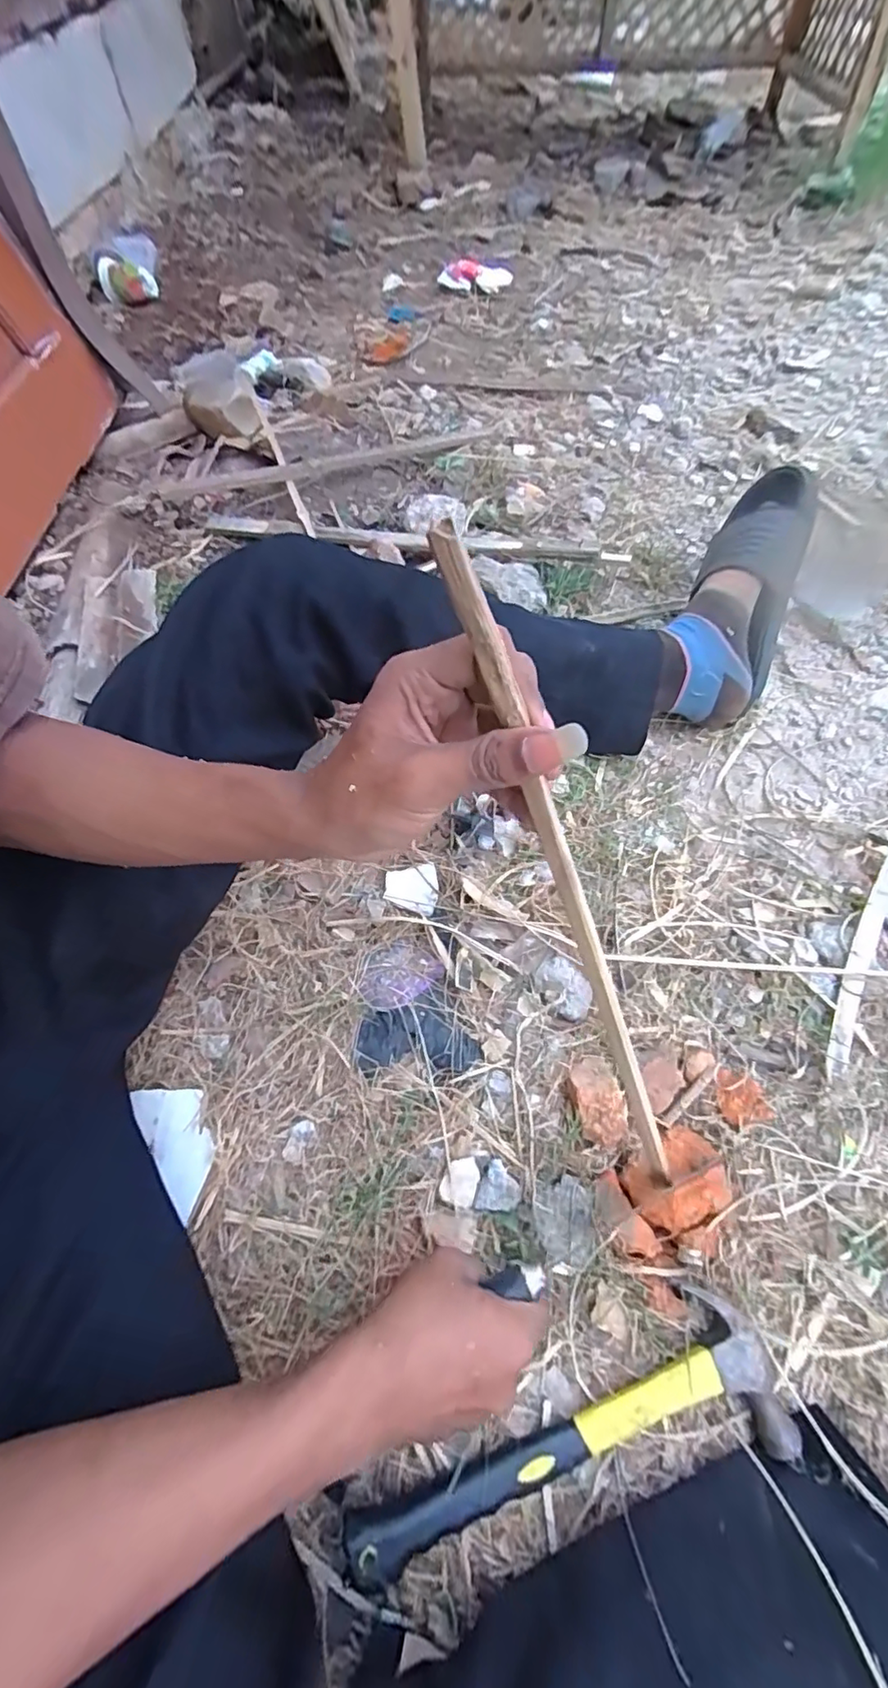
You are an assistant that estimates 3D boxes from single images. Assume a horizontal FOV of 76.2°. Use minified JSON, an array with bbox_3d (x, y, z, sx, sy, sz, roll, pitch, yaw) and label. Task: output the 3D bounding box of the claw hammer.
[{"bbox_3d":[0.078,0.360,0.334,0.264,0.024,0.081,-14,63,-11],"label":"claw hammer"}]

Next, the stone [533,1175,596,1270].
[{"bbox_3d":[0.084,0.263,0.395,0.039,0.009,0.052,3,61,-2],"label":"stone"}]

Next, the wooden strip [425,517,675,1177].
[{"bbox_3d":[0.071,0.056,0.276,0.008,0.394,0.011,-37,32,-21],"label":"wooden strip"}]

